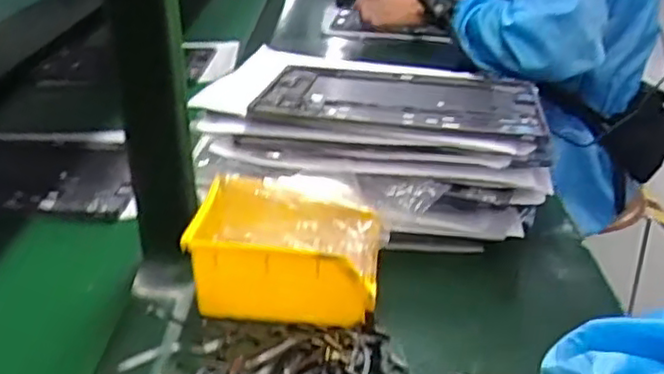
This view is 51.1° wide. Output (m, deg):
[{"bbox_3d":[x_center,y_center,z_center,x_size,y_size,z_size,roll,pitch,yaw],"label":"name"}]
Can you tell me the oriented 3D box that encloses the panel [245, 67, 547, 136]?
[{"bbox_3d":[0.066,-0.087,0.666,0.255,0.017,0.183,3,27,8],"label":"panel"}]

